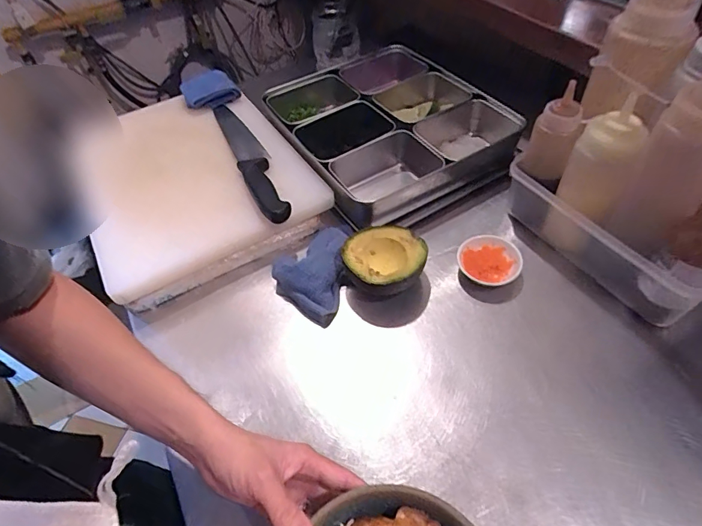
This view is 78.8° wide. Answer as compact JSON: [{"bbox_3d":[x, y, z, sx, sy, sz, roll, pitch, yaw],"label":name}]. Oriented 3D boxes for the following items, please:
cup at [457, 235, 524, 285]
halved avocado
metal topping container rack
[{"bbox_3d":[0.167,0.000,0.520,0.072,0.031,0.065,4,51,9],"label":"cup"},{"bbox_3d":[0.039,0.001,0.515,0.087,0.052,0.086,-3,50,3],"label":"halved avocado"},{"bbox_3d":[0.039,-0.236,0.691,0.293,0.084,0.430,-27,53,-16],"label":"metal topping container rack"}]

